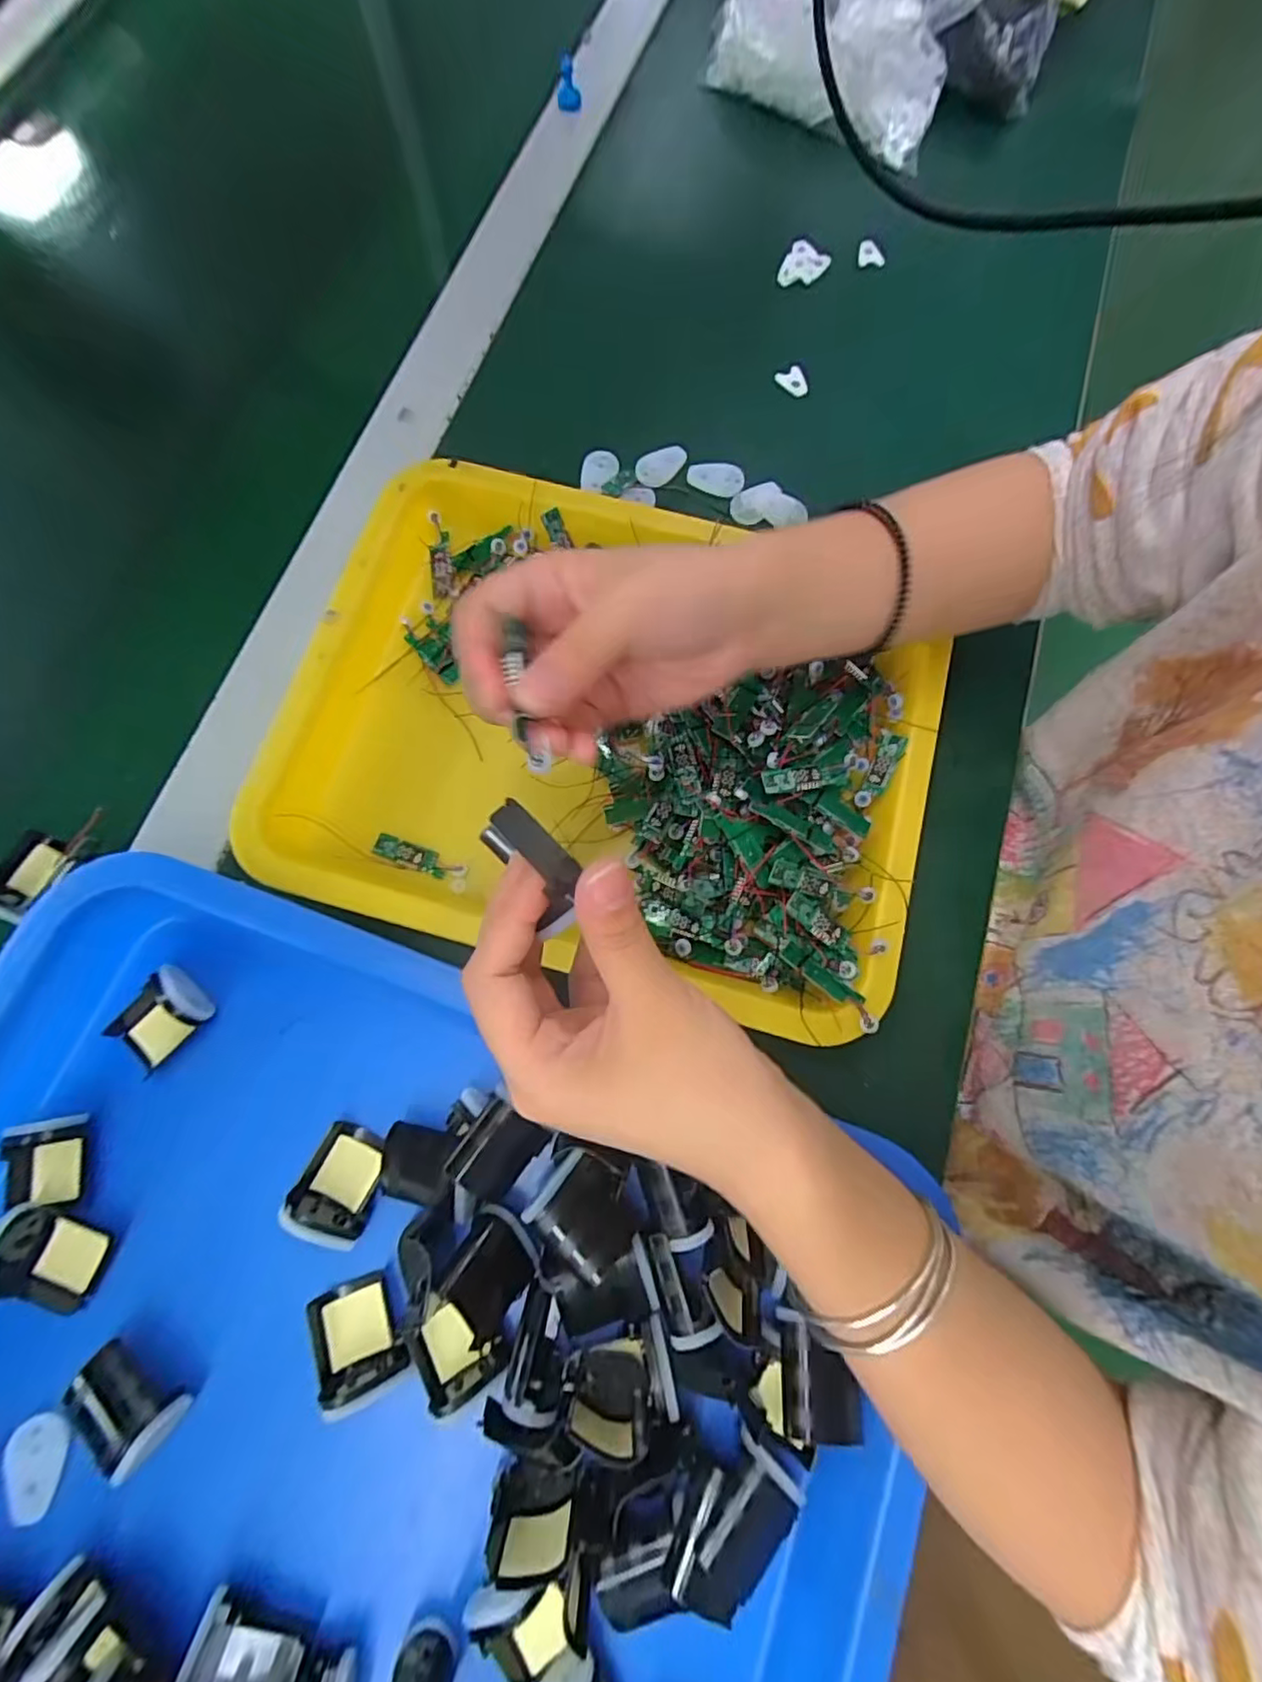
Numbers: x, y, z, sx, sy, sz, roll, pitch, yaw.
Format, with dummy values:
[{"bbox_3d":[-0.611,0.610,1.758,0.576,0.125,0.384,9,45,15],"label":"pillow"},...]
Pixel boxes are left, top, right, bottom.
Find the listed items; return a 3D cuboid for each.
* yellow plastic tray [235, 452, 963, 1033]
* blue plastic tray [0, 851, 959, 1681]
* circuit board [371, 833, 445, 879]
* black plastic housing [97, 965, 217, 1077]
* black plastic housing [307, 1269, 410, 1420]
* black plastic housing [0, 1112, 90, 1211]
[{"bbox_3d":[-0.012,-0.063,0.325,0.326,0.042,0.259,15,75,3],"label":"yellow plastic tray"},{"bbox_3d":[-0.125,0.224,0.248,0.459,0.044,0.341,21,76,5],"label":"blue plastic tray"},{"bbox_3d":[-0.118,0.007,0.322,0.040,0.004,0.013,20,76,5],"label":"circuit board"},{"bbox_3d":[-0.225,0.084,0.287,0.044,0.018,0.033,-39,79,-10],"label":"black plastic housing"},{"bbox_3d":[-0.117,0.212,0.256,0.034,0.026,0.038,-22,76,-6],"label":"black plastic housing"},{"bbox_3d":[-0.263,0.142,0.268,0.029,0.018,0.036,-2,75,-1],"label":"black plastic housing"}]

